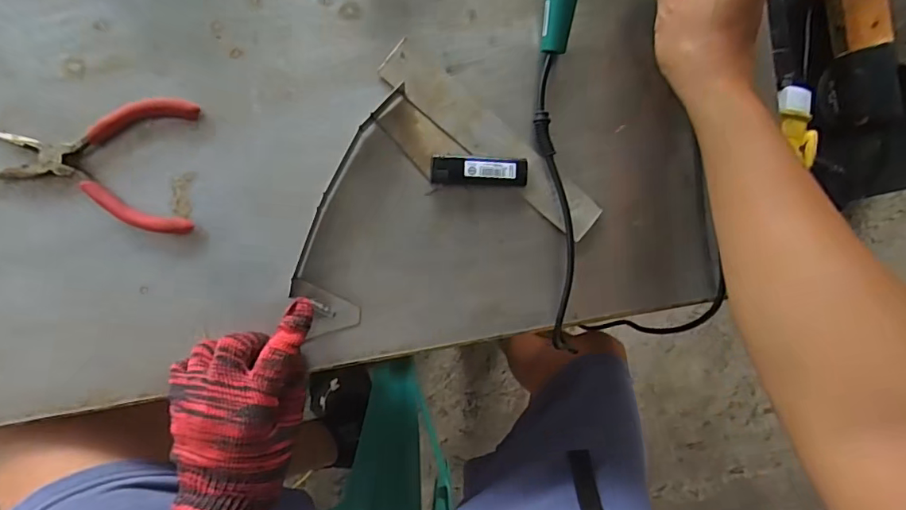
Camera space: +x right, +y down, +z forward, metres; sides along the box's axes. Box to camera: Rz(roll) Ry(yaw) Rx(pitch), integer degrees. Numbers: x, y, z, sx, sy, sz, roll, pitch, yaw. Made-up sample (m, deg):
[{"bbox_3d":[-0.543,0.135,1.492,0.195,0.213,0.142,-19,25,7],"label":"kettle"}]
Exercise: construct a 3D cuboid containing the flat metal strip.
[{"bbox_3d":[0.033,-0.093,0.416,0.211,0.006,0.035,40,89,-5],"label":"flat metal strip"}]

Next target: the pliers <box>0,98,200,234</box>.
[{"bbox_3d":[-0.268,-0.069,0.374,0.140,0.014,0.098,3,90,-7],"label":"pliers"}]

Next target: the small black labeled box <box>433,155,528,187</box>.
[{"bbox_3d":[0.022,-0.069,0.412,0.078,0.010,0.023,1,91,-7],"label":"small black labeled box"}]

